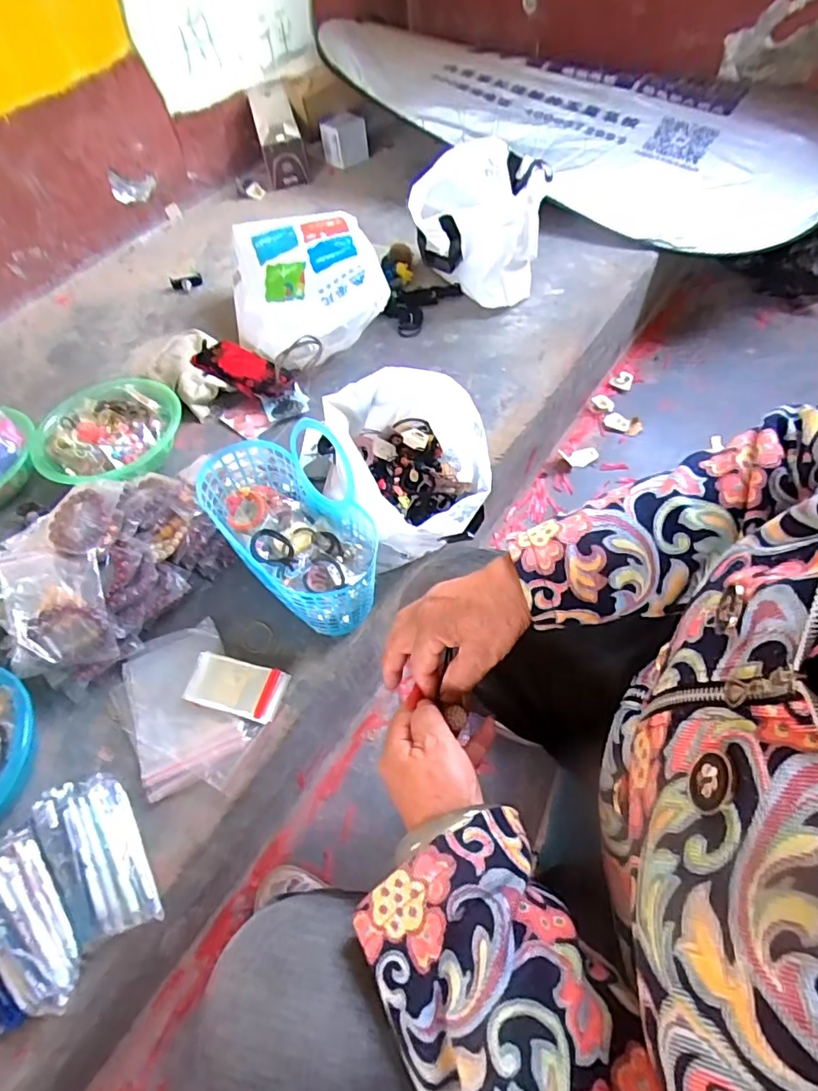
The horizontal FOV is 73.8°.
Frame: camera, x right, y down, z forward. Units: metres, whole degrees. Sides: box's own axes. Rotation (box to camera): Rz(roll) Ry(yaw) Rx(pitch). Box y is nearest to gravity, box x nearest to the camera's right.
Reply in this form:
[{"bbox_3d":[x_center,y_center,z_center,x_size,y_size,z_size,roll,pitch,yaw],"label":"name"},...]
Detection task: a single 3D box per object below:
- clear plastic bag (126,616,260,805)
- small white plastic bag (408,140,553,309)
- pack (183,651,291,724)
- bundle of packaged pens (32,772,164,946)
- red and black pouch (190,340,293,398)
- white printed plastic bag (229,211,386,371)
[{"bbox_3d":[-0.278,0.204,0.679,0.131,0.012,0.212,-27,57,-13],"label":"clear plastic bag"},{"bbox_3d":[0.139,-0.643,1.095,0.241,0.213,0.229,10,57,12],"label":"small white plastic bag"},{"bbox_3d":[-0.220,0.178,0.693,0.125,0.008,0.066,11,57,12],"label":"pack"},{"bbox_3d":[-0.332,0.324,0.578,0.081,0.055,0.179,-31,58,-15],"label":"bundle of packaged pens"},{"bbox_3d":[-0.306,-0.326,1.026,0.198,0.045,0.098,23,61,20],"label":"red and black pouch"},{"bbox_3d":[-0.208,-0.503,1.081,0.282,0.139,0.335,-16,56,-6],"label":"white printed plastic bag"}]

